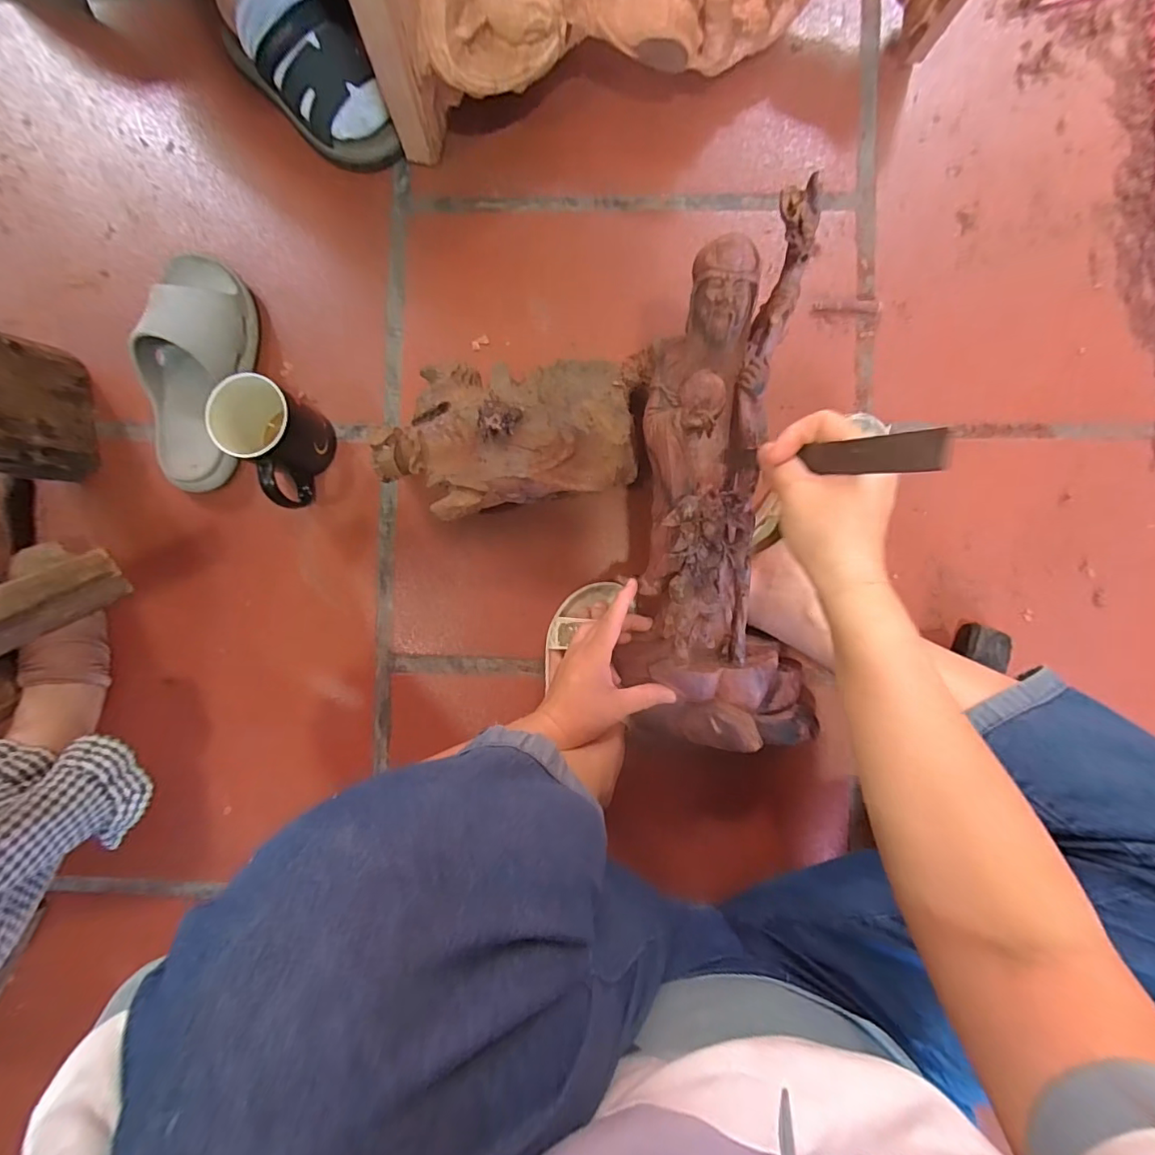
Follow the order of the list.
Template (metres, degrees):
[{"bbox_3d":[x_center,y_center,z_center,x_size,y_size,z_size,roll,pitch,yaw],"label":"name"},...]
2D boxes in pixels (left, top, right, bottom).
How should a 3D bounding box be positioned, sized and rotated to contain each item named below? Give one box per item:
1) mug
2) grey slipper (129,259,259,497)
[{"bbox_3d":[-0.315,-0.139,0.543,0.078,0.099,0.105,25,91,5],"label":"mug"},{"bbox_3d":[-0.406,-0.221,0.557,0.100,0.065,0.249,2,89,5],"label":"grey slipper"}]

